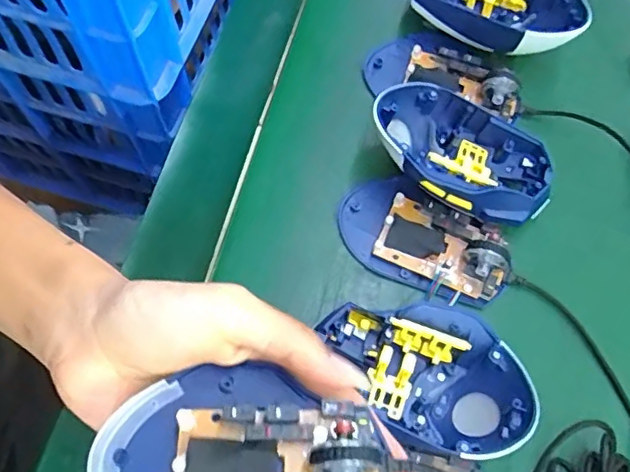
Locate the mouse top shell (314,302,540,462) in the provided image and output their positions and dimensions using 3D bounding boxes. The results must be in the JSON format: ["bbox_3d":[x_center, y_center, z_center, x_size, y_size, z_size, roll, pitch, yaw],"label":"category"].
[{"bbox_3d":[0.060,0.072,0.316,0.115,0.027,0.066,24,68,8],"label":"mouse top shell"}]

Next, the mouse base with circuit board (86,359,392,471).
[{"bbox_3d":[-0.028,0.082,0.218,0.112,0.033,0.066,-3,66,-5],"label":"mouse base with circuit board"}]

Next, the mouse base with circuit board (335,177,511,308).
[{"bbox_3d":[0.067,0.002,0.356,0.110,0.035,0.063,33,70,12],"label":"mouse base with circuit board"}]

